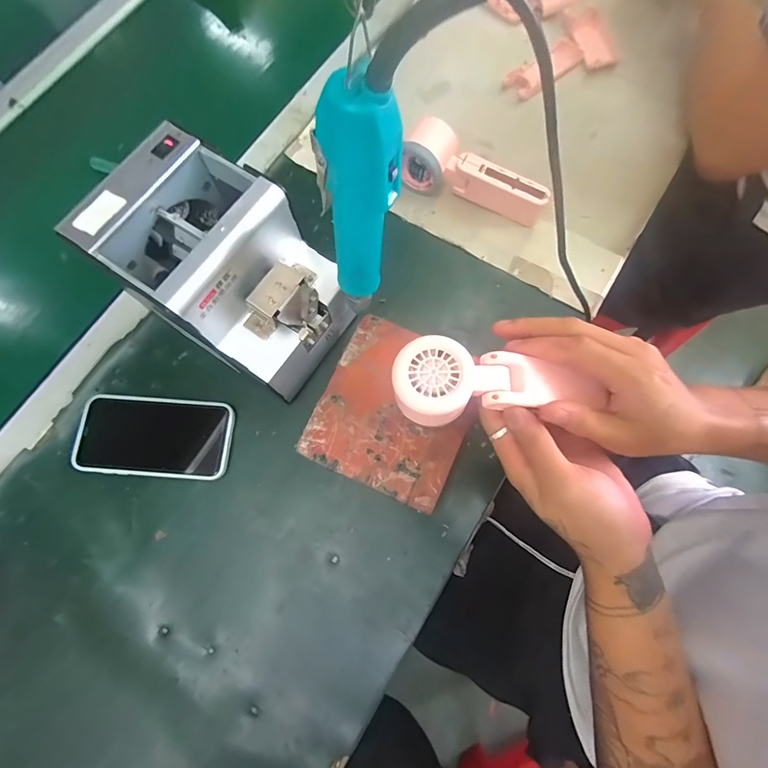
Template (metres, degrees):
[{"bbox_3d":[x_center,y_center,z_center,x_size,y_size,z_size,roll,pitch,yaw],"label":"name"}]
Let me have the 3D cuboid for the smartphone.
[{"bbox_3d":[-0.224,0.051,0.396,0.147,0.010,0.073,4,75,2],"label":"smartphone"}]

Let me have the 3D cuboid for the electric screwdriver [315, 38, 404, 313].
[{"bbox_3d":[-0.013,-0.108,0.257,0.046,0.171,0.036,-6,74,1],"label":"electric screwdriver"}]

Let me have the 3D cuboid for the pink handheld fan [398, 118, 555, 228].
[{"bbox_3d":[0.096,-0.225,0.439,0.163,0.052,0.046,25,77,7],"label":"pink handheld fan"}]

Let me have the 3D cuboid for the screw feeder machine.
[{"bbox_3d":[-0.128,-0.093,0.362,0.169,0.145,0.120,34,79,10],"label":"screw feeder machine"}]

